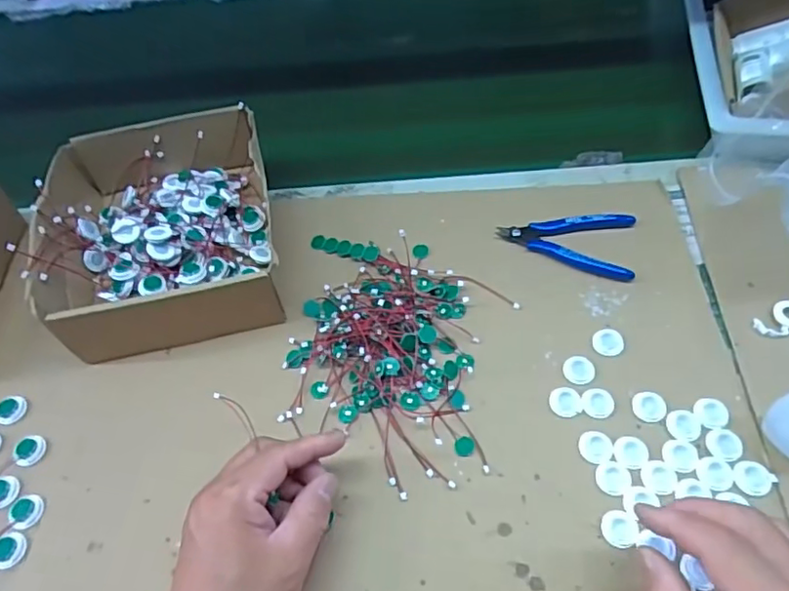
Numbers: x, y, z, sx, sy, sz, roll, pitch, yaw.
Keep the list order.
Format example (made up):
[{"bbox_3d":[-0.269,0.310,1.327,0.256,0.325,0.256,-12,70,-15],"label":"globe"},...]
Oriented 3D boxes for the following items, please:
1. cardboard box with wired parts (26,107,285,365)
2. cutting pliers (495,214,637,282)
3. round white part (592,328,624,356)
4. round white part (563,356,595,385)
[{"bbox_3d":[-0.206,-0.066,0.522,0.193,0.062,0.235,-13,57,-4],"label":"cardboard box with wired parts"},{"bbox_3d":[0.151,-0.051,0.517,0.116,0.009,0.066,10,59,11],"label":"cutting pliers"},{"bbox_3d":[0.169,0.037,0.462,0.023,0.004,0.023,-2,57,3],"label":"round white part"},{"bbox_3d":[0.142,0.058,0.451,0.023,0.004,0.024,-2,57,3],"label":"round white part"}]

